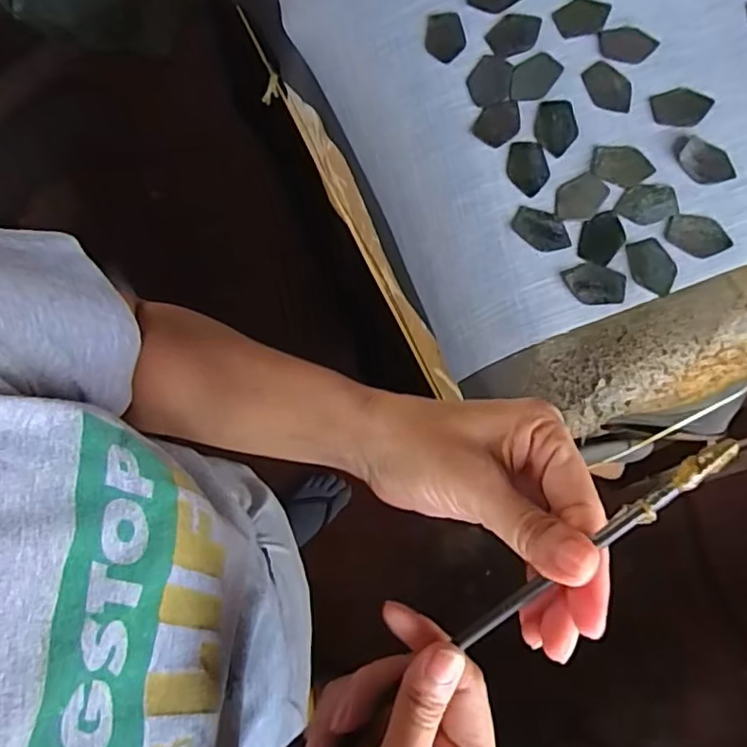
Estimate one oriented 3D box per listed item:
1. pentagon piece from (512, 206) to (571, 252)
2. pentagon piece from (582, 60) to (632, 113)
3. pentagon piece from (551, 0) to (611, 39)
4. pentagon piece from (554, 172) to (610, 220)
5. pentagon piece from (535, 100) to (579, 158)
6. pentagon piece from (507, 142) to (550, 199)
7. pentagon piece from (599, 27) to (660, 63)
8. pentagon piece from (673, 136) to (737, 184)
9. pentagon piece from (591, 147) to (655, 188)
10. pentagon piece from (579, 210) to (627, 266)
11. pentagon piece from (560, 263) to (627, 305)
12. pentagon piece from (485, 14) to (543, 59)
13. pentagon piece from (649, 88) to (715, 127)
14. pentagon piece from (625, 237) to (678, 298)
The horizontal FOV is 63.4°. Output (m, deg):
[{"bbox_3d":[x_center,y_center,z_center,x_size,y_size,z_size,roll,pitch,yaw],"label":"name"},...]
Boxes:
[{"bbox_3d":[0.154,-0.131,0.549,0.054,0.005,0.034,32,77,12],"label":"pentagon piece"},{"bbox_3d":[0.222,-0.269,0.568,0.035,0.004,0.054,-21,73,-3],"label":"pentagon piece"},{"bbox_3d":[0.201,-0.342,0.582,0.054,0.004,0.040,-10,79,0],"label":"pentagon piece"},{"bbox_3d":[0.189,-0.161,0.556,0.051,0.008,0.036,-42,75,-9],"label":"pentagon piece"},{"bbox_3d":[0.172,-0.231,0.568,0.037,0.008,0.055,-3,73,2],"label":"pentagon piece"},{"bbox_3d":[0.144,-0.190,0.563,0.037,0.009,0.052,2,73,4],"label":"pentagon piece"},{"bbox_3d":[0.242,-0.312,0.574,0.052,0.004,0.036,4,84,6],"label":"pentagon piece"},{"bbox_3d":[0.300,-0.192,0.549,0.057,0.007,0.036,33,77,12],"label":"pentagon piece"},{"bbox_3d":[0.230,-0.191,0.558,0.054,0.004,0.036,16,86,4],"label":"pentagon piece"},{"bbox_3d":[0.207,-0.123,0.549,0.037,0.004,0.052,35,78,12],"label":"pentagon piece"},{"bbox_3d":[0.197,-0.079,0.538,0.053,0.005,0.038,-2,73,3],"label":"pentagon piece"},{"bbox_3d":[0.134,-0.326,0.583,0.045,0.004,0.046,19,88,2],"label":"pentagon piece"},{"bbox_3d":[0.287,-0.248,0.561,0.057,0.004,0.040,-3,73,2],"label":"pentagon piece"},{"bbox_3d":[0.249,-0.095,0.539,0.038,0.004,0.055,-11,73,0],"label":"pentagon piece"}]

